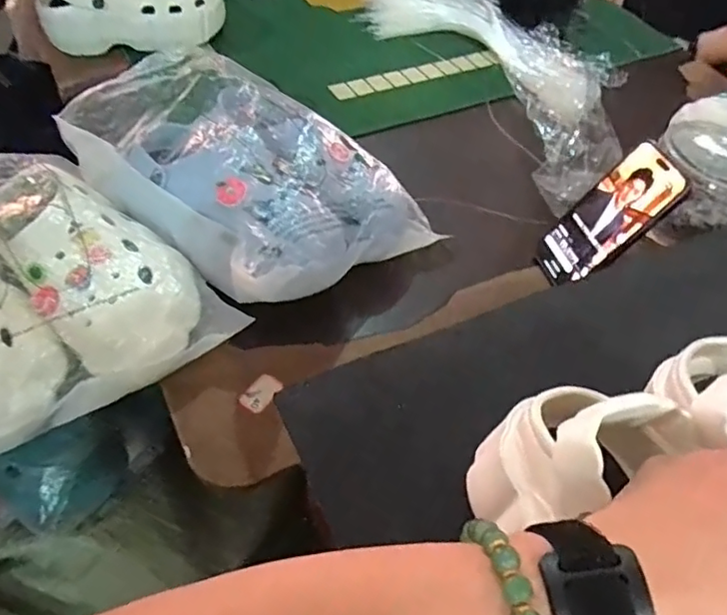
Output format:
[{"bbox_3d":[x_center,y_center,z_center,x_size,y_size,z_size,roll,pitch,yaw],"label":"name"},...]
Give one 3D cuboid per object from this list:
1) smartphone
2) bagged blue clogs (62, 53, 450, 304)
[{"bbox_3d":[0.245,-0.089,0.610,0.012,0.163,0.079,18,41,-33],"label":"smartphone"},{"bbox_3d":[-0.120,-0.143,0.613,0.314,0.115,0.217,37,56,24],"label":"bagged blue clogs"}]

